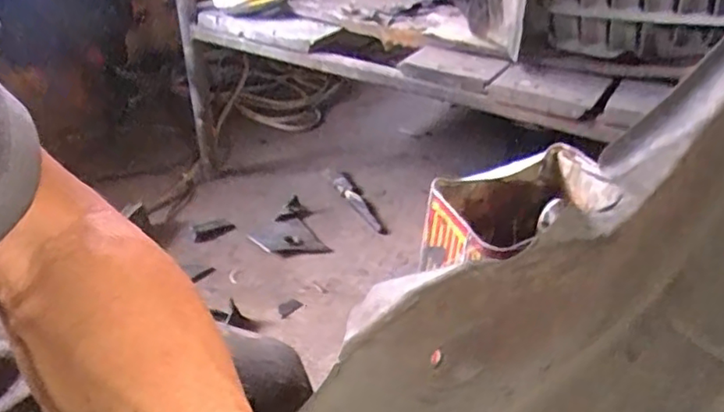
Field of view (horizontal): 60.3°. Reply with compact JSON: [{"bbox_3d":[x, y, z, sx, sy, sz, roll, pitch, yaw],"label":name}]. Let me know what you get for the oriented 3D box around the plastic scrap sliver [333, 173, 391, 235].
[{"bbox_3d":[-0.006,-0.006,0.936,0.032,0.009,0.162,-13,36,-20],"label":"plastic scrap sliver"}]

